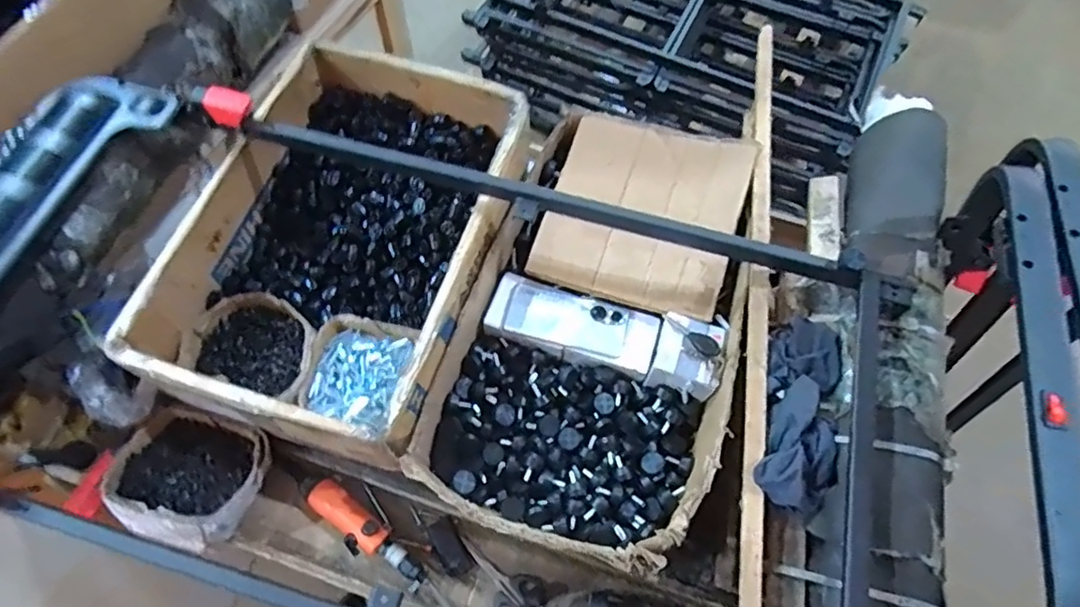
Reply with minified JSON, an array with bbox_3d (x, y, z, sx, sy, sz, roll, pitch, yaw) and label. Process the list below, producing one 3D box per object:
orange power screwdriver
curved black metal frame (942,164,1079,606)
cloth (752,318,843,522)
[{"bbox_3d":[-0.231,0.295,0.765,0.205,0.041,0.046,37,69,16],"label":"orange power screwdriver"},{"bbox_3d":[0.417,0.076,0.532,0.058,0.156,0.507,15,65,7],"label":"curved black metal frame"},{"bbox_3d":[0.288,0.111,0.649,0.084,0.050,0.230,17,65,8],"label":"cloth"}]

